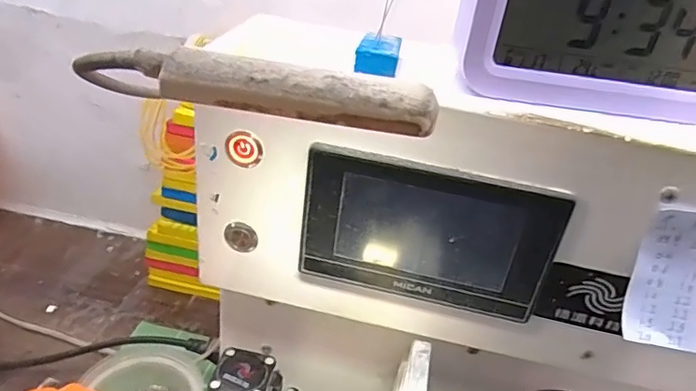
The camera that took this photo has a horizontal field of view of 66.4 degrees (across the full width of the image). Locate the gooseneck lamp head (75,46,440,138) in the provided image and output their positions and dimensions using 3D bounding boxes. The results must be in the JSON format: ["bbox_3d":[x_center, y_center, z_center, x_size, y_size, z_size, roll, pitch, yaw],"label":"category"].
[{"bbox_3d":[-0.031,-0.037,0.179,0.120,0.013,0.014,9,32,0],"label":"gooseneck lamp head"}]

